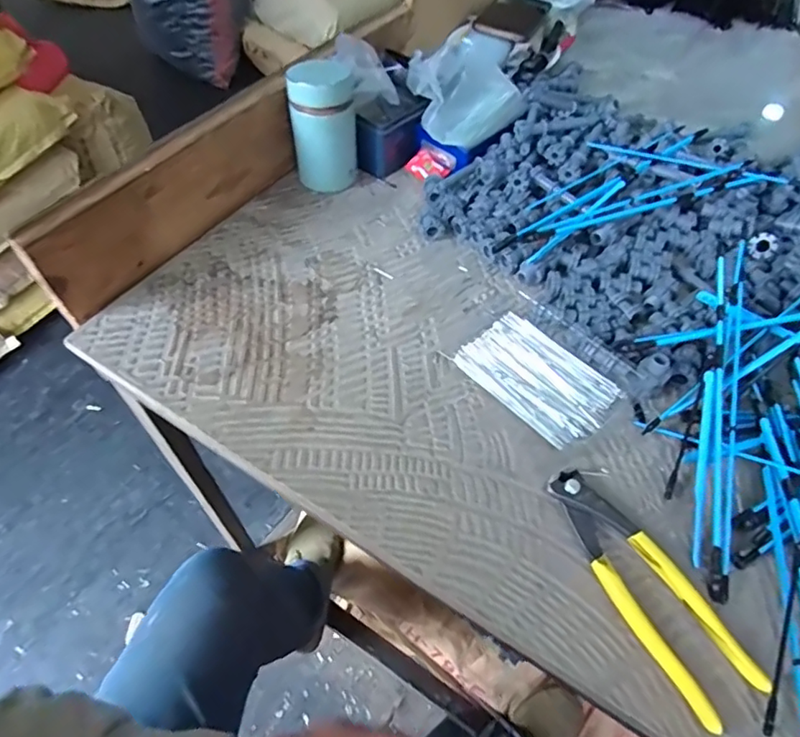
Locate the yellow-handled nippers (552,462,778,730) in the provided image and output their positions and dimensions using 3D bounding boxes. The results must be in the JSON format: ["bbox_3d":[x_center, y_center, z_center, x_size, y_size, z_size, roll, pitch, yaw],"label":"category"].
[{"bbox_3d":[0.156,0.137,0.360,0.049,0.015,0.161,-23,57,-16],"label":"yellow-handled nippers"}]

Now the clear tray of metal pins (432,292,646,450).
[{"bbox_3d":[0.119,-0.002,0.464,0.095,0.016,0.132,-36,61,-24],"label":"clear tray of metal pins"}]

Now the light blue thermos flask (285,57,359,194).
[{"bbox_3d":[-0.081,-0.256,0.585,0.066,0.114,0.071,-6,54,-5],"label":"light blue thermos flask"}]

